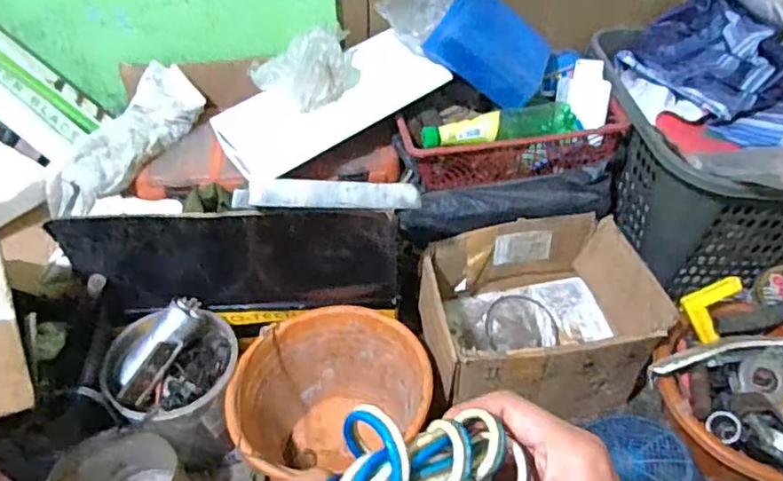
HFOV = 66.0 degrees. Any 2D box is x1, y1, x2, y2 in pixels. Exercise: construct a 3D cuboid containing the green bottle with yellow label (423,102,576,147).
[{"bbox_3d":[0.159,-0.164,0.890,0.234,0.049,0.051,-12,47,-11],"label":"green bottle with yellow label"}]

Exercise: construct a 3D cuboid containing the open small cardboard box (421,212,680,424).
[{"bbox_3d":[0.204,0.110,0.884,0.308,0.159,0.234,-7,46,-7],"label":"open small cardboard box"}]

